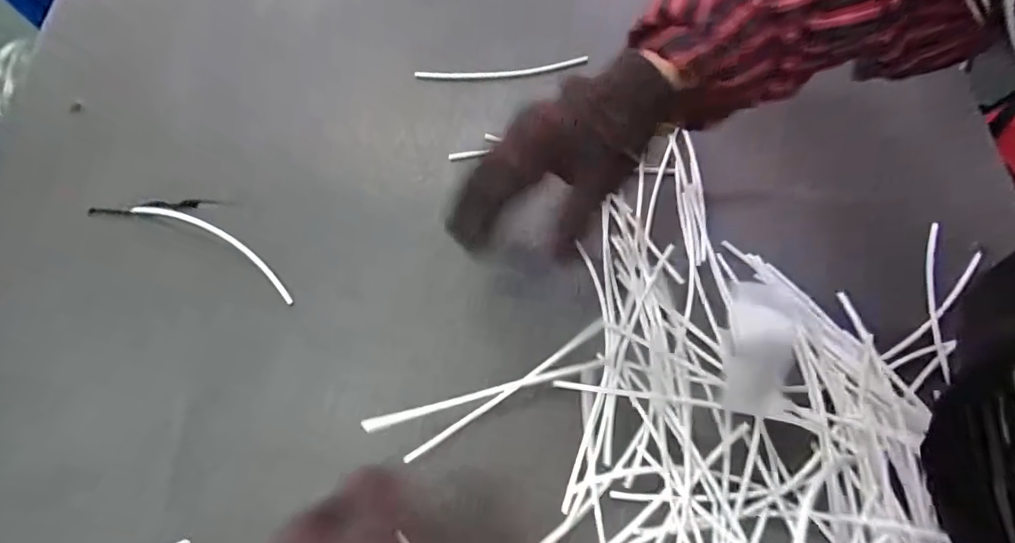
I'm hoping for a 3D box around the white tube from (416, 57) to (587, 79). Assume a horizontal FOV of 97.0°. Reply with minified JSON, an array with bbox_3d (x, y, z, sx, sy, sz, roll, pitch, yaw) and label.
[{"bbox_3d":[-0.004,-0.212,0.473,0.181,0.013,0.017,-8,67,-6],"label":"white tube"}]

